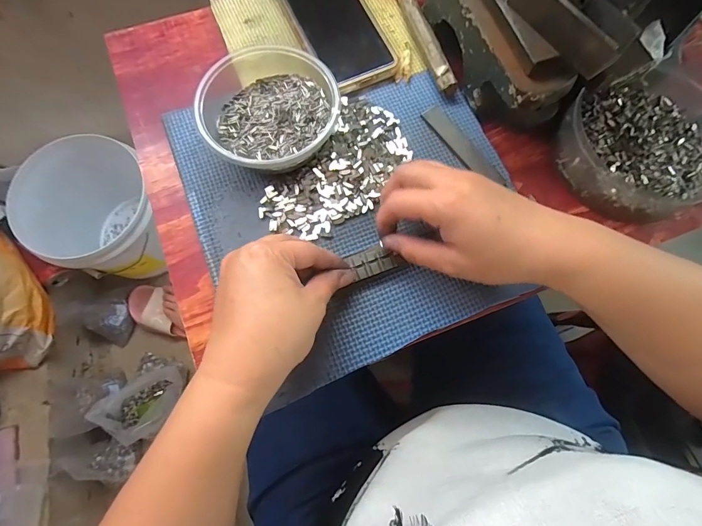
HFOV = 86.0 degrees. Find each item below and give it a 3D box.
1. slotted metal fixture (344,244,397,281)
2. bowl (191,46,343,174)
[{"bbox_3d":[0.016,-0.001,0.303,0.036,0.004,0.022,-21,76,-7],"label":"slotted metal fixture"},{"bbox_3d":[-0.073,-0.132,0.323,0.111,0.054,0.114,0,74,-2],"label":"bowl"}]

